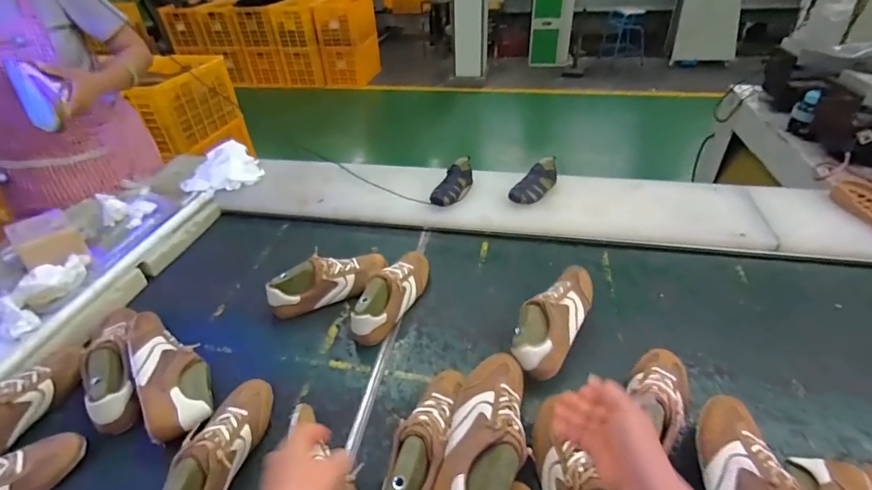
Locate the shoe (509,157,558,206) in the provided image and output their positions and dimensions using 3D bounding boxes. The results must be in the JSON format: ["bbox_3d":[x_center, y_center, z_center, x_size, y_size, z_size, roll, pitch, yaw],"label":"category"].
[{"bbox_3d":[0.258,-0.162,1.098,0.175,0.060,0.063,-45,52,-16],"label":"shoe"}]

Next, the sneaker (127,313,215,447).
[{"bbox_3d":[-0.448,0.206,0.728,0.094,0.086,0.249,-26,44,-22],"label":"sneaker"}]

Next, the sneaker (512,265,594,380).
[{"bbox_3d":[0.210,0.133,0.766,0.093,0.083,0.230,22,47,28],"label":"sneaker"}]

